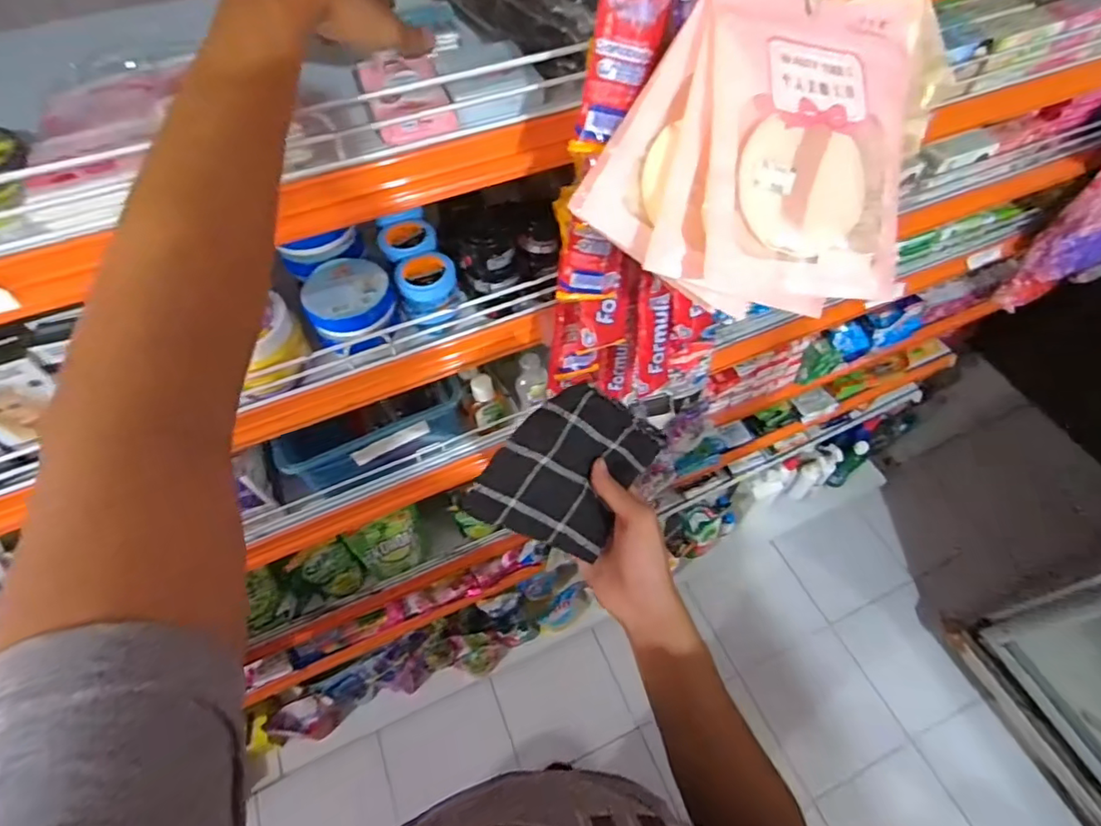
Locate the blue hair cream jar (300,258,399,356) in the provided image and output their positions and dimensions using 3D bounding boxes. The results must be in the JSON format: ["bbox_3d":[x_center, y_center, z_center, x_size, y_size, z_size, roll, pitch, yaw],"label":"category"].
[{"bbox_3d":[-0.181,-0.098,0.503,0.075,0.052,0.074,0,57,1],"label":"blue hair cream jar"}]

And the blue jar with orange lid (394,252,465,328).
[{"bbox_3d":[-0.115,-0.114,0.525,0.054,0.062,0.050,0,57,1],"label":"blue jar with orange lid"}]

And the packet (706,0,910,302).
[{"bbox_3d":[0.148,-0.153,0.307,0.123,0.018,0.168,1,92,-13],"label":"packet"}]

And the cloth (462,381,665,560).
[{"bbox_3d":[0.012,0.043,0.418,0.105,0.023,0.123,30,92,-6],"label":"cloth"}]

